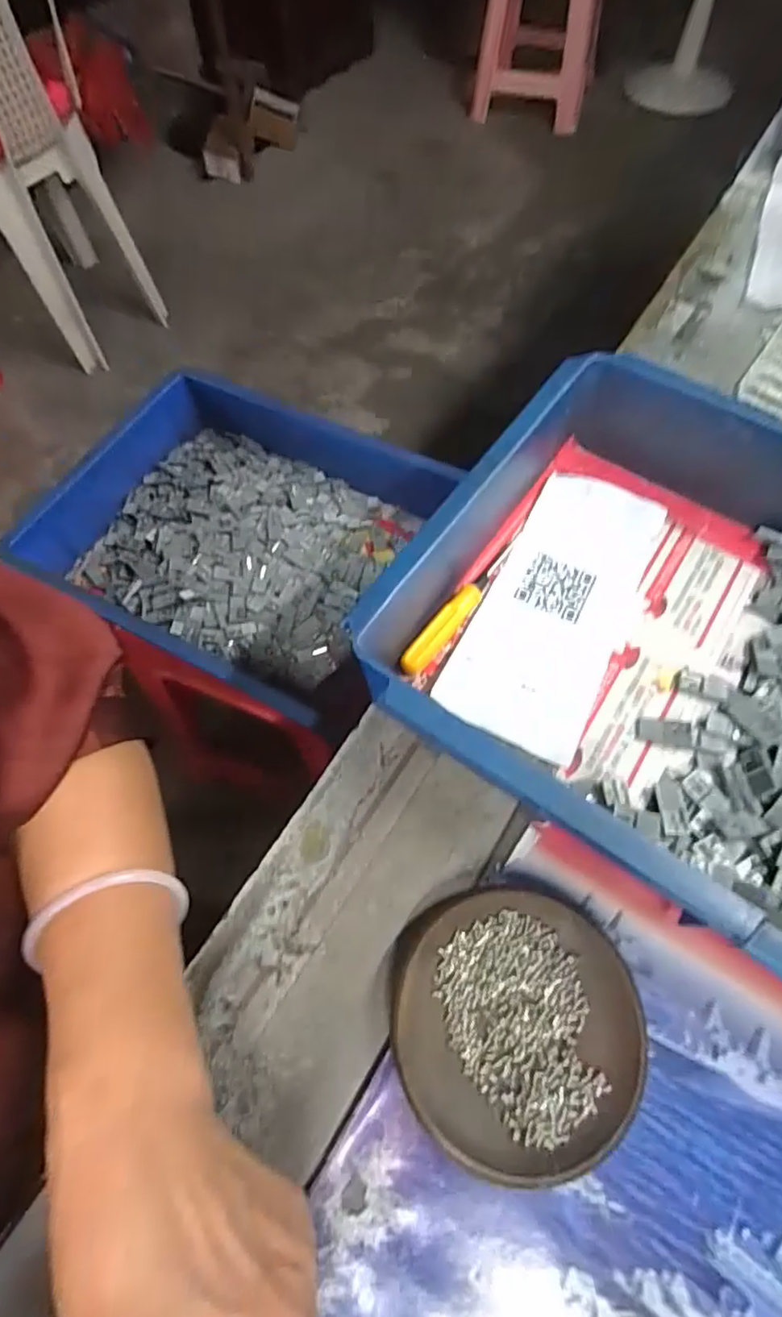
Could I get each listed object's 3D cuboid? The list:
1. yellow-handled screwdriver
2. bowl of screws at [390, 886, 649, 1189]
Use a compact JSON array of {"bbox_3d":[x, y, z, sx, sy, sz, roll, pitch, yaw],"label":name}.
[{"bbox_3d":[0.046,-0.037,0.372,0.016,0.014,0.125,34,69,15],"label":"yellow-handled screwdriver"},{"bbox_3d":[0.058,0.171,0.276,0.110,0.017,0.111,0,64,-1],"label":"bowl of screws"}]

